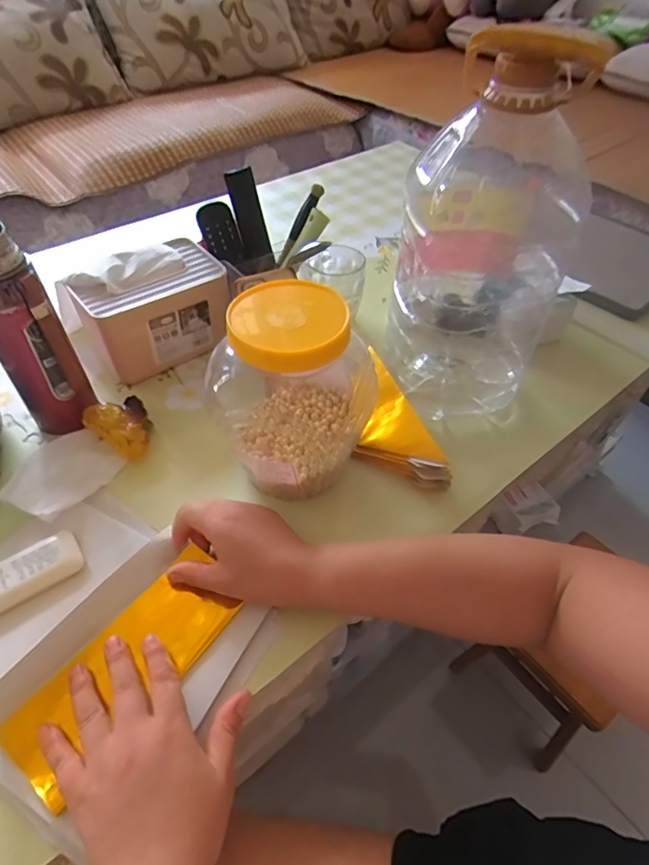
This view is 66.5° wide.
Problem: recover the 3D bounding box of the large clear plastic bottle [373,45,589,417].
[{"bbox_3d":[0.159,-0.179,0.499,0.152,0.325,0.171,18,51,14],"label":"large clear plastic bottle"}]

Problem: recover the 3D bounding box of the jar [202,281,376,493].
[{"bbox_3d":[-0.032,-0.038,0.453,0.137,0.178,0.131,1,49,-1],"label":"jar"}]

